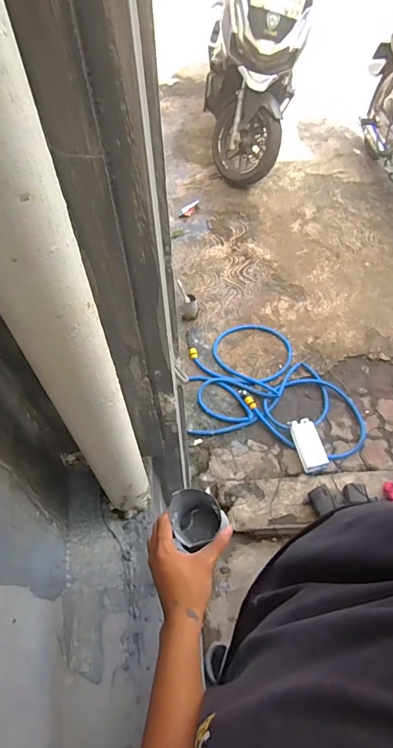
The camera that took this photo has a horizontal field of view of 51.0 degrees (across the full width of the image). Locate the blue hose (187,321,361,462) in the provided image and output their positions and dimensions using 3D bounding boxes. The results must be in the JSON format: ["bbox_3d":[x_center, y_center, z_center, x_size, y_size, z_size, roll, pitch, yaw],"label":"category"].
[{"bbox_3d":[0.354,0.043,1.882,0.791,0.040,0.618,11,58,8],"label":"blue hose"}]

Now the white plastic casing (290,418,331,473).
[{"bbox_3d":[0.455,0.281,1.673,0.101,0.051,0.225,-13,58,-8],"label":"white plastic casing"}]

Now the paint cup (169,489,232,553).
[{"bbox_3d":[-0.002,0.213,0.593,0.068,0.080,0.069,0,57,0],"label":"paint cup"}]

